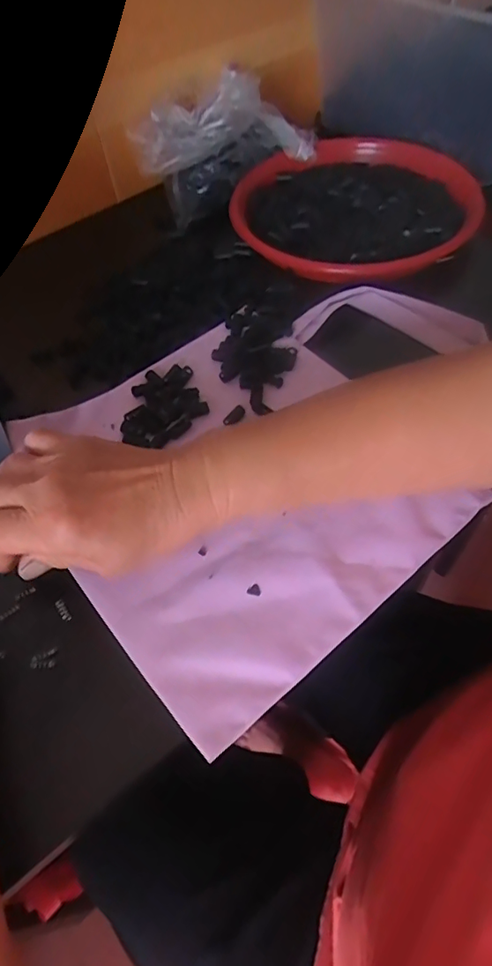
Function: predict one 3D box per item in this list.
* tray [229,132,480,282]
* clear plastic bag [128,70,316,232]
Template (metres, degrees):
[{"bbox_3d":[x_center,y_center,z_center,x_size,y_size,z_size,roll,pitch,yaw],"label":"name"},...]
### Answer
[{"bbox_3d":[0.095,-0.270,0.508,0.200,0.034,0.224,-40,63,-20],"label":"tray"},{"bbox_3d":[-0.024,-0.351,0.537,0.173,0.088,0.082,-30,60,-15],"label":"clear plastic bag"}]

